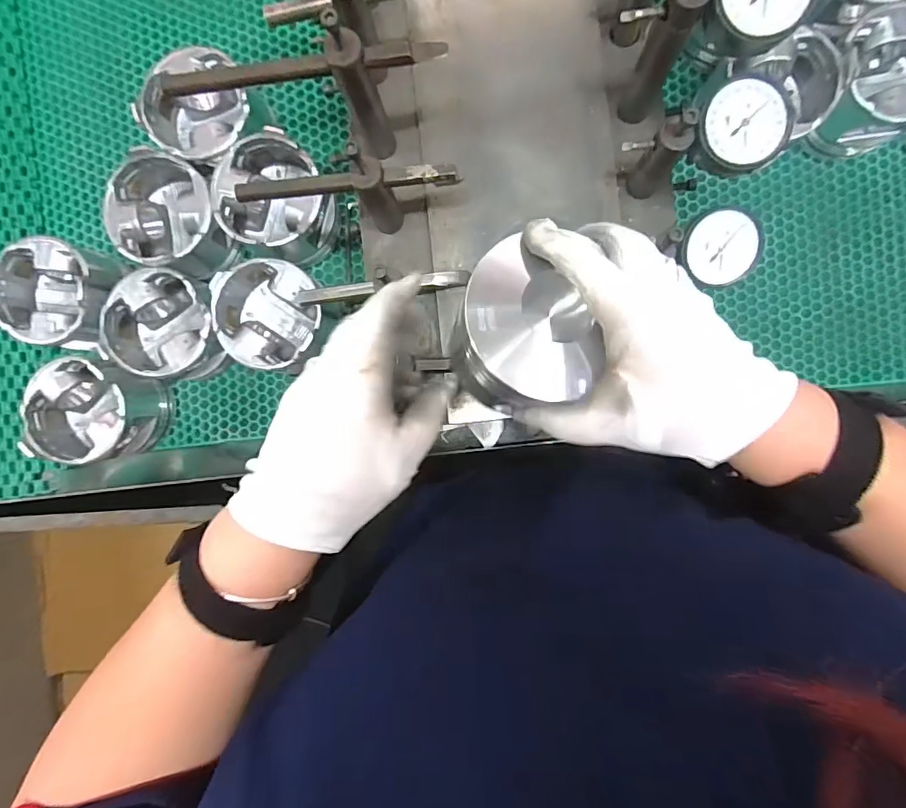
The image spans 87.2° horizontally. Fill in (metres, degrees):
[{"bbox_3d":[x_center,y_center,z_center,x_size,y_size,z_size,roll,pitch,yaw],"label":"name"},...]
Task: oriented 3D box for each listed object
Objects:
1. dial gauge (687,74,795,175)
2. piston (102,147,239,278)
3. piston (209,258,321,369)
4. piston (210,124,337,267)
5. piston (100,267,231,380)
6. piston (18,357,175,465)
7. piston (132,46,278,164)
[{"bbox_3d":[0.183,-0.175,0.304,0.056,0.020,0.053,0,91,2],"label":"dial gauge"},{"bbox_3d":[-0.264,-0.179,0.463,0.113,0.065,0.101,14,94,1],"label":"piston"},{"bbox_3d":[-0.177,-0.087,0.466,0.083,0.081,0.098,26,92,1],"label":"piston"},{"bbox_3d":[-0.165,-0.196,0.466,0.096,0.087,0.098,0,91,2],"label":"piston"},{"bbox_3d":[-0.273,-0.075,0.462,0.105,0.064,0.098,1,95,0],"label":"piston"},{"bbox_3d":[-0.349,0.004,0.476,0.099,0.090,0.092,4,91,2],"label":"piston"},{"bbox_3d":[-0.231,-0.272,0.464,0.101,0.084,0.097,0,91,2],"label":"piston"}]

